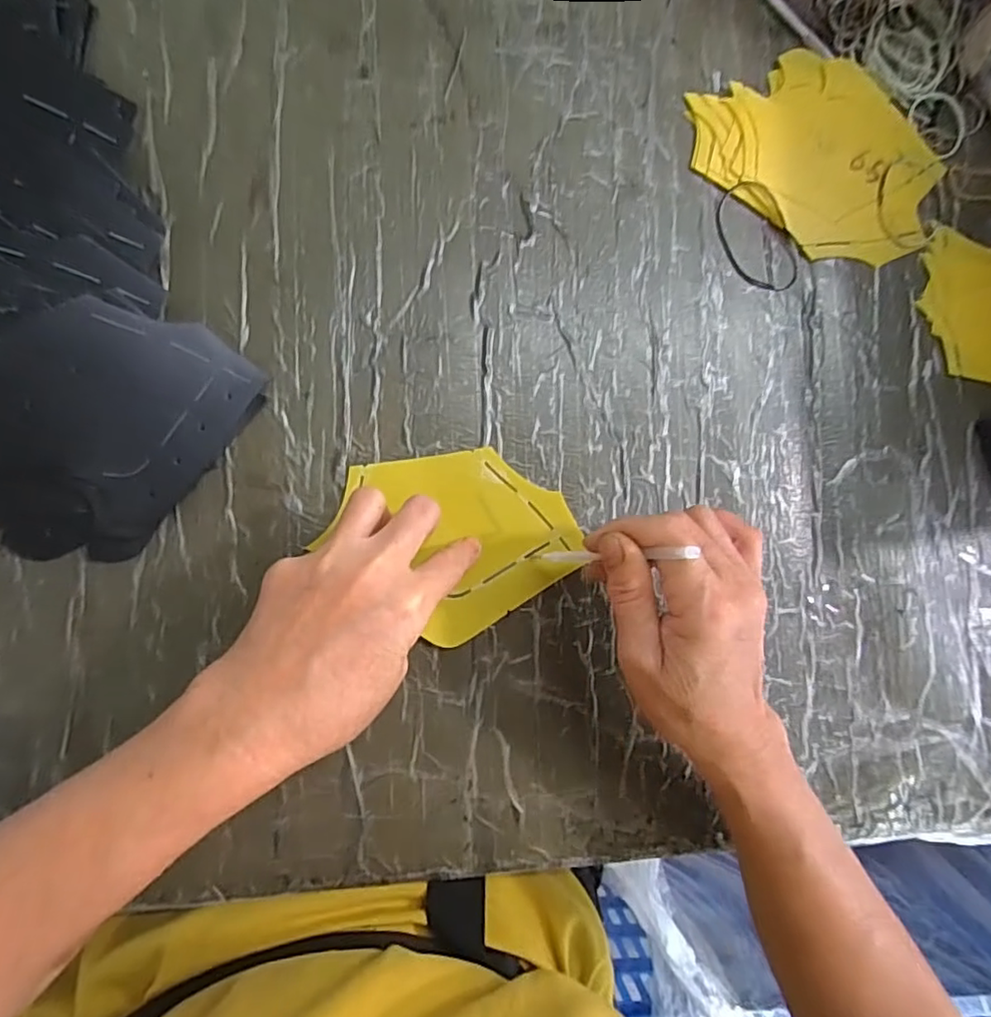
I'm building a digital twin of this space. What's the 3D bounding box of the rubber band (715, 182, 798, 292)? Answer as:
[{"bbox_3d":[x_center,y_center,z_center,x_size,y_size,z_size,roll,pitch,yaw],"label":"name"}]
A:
[{"bbox_3d":[0.161,-0.167,0.375,0.042,0.004,0.070,-23,93,0],"label":"rubber band"}]

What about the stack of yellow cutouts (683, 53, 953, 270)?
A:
[{"bbox_3d":[0.209,-0.227,0.384,0.160,0.011,0.120,37,84,-4],"label":"stack of yellow cutouts"}]

